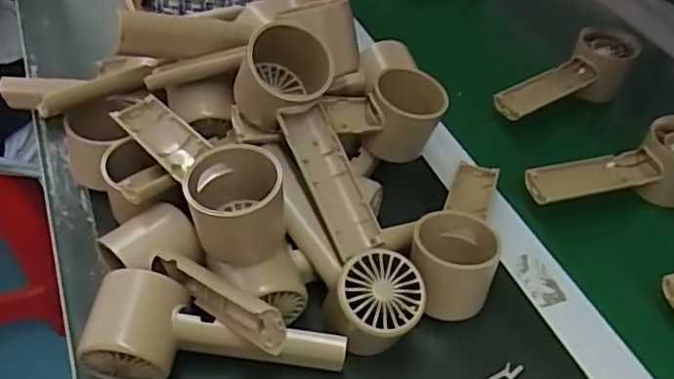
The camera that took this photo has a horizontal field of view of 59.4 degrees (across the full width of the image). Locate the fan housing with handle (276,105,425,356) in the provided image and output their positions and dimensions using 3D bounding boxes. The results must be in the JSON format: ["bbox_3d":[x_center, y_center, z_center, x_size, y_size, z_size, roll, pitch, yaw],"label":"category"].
[{"bbox_3d":[0.005,0.024,0.390,0.057,0.053,0.161,-14,71,-17],"label":"fan housing with handle"}]

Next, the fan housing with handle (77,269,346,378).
[{"bbox_3d":[-0.073,0.095,0.362,0.155,0.048,0.047,4,48,2],"label":"fan housing with handle"}]

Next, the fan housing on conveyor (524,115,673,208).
[{"bbox_3d":[0.231,-0.015,0.476,0.151,0.051,0.051,-13,49,-13],"label":"fan housing on conveyor"}]

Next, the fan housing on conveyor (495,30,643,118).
[{"bbox_3d":[0.224,-0.105,0.566,0.160,0.047,0.051,-29,54,-25],"label":"fan housing on conveyor"}]

